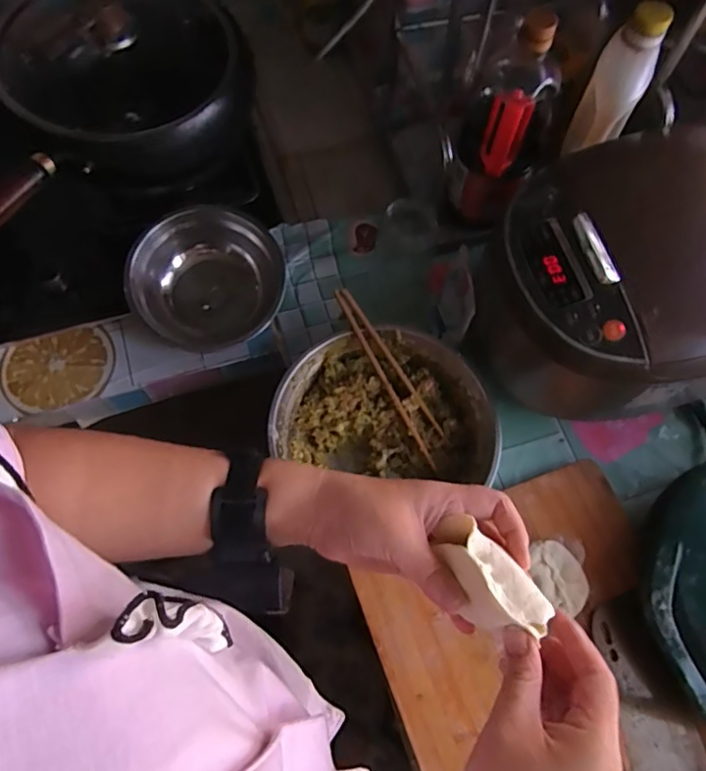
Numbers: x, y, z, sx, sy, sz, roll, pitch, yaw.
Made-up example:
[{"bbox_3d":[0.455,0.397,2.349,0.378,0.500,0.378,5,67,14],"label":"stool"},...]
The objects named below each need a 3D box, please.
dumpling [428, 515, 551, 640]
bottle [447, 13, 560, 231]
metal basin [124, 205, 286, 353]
[{"bbox_3d":[0.082,0.115,0.332,0.038,0.032,0.078,-34,56,-14],"label":"dumpling"},{"bbox_3d":[0.179,-0.308,0.671,0.100,0.269,0.083,18,68,6],"label":"bottle"},{"bbox_3d":[-0.186,-0.131,0.729,0.190,0.091,0.177,1,68,-2],"label":"metal basin"}]

